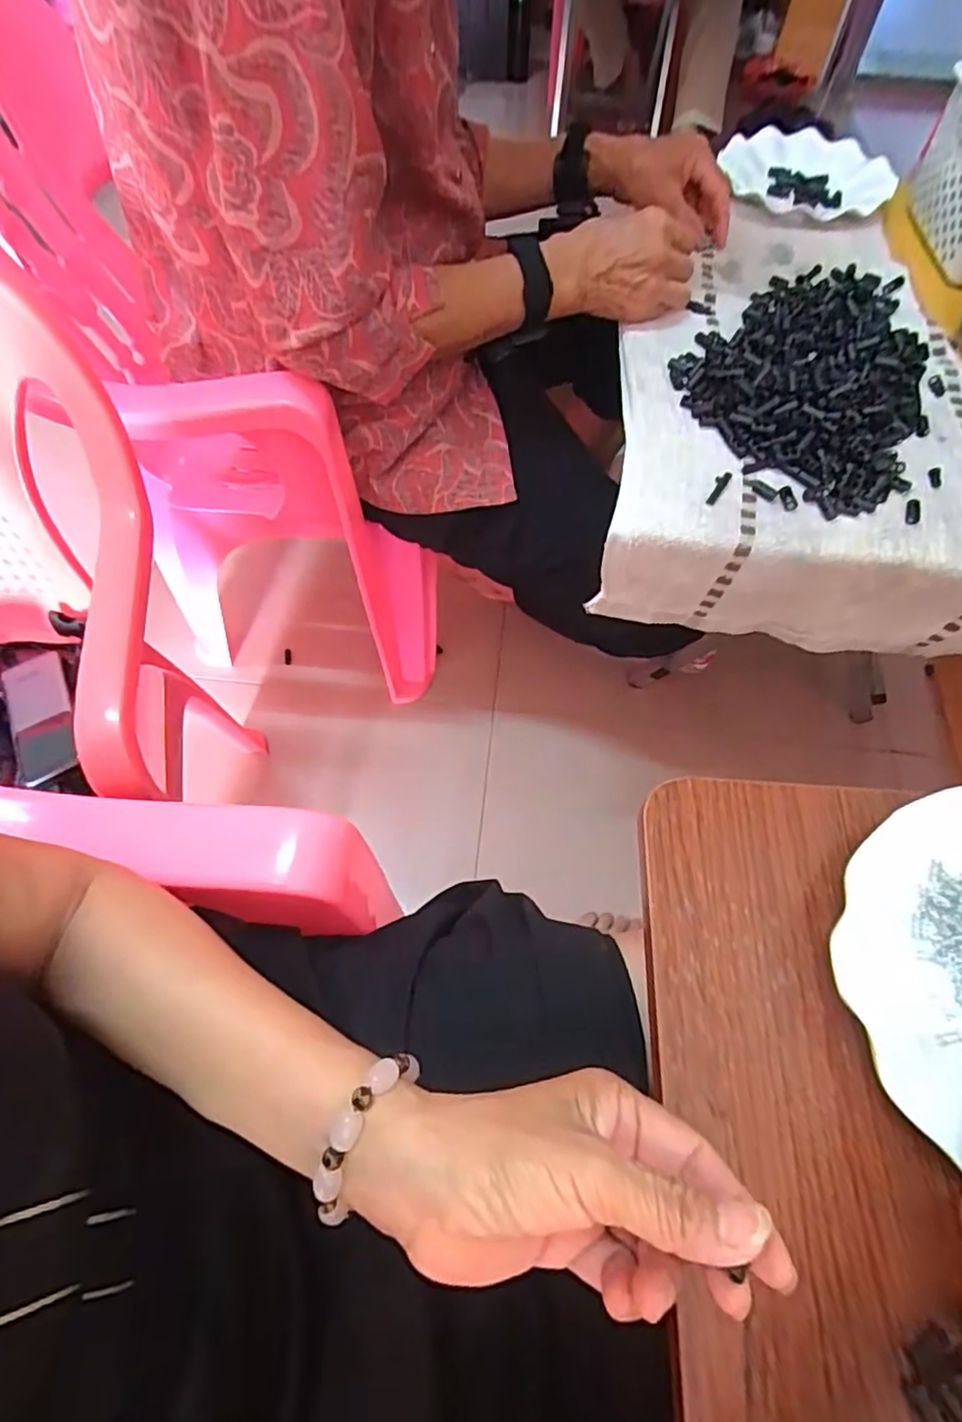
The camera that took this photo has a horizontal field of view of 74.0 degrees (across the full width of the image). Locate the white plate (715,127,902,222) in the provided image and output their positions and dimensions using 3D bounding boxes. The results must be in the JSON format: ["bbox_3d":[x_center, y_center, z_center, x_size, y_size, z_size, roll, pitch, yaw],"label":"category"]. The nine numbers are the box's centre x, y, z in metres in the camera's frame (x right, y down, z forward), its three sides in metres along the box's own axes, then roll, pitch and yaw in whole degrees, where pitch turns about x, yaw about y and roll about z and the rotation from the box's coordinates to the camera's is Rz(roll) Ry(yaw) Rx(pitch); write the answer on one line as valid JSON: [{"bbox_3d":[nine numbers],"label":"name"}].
[{"bbox_3d":[0.349,-0.578,0.683,0.179,0.041,0.179,-1,61,1],"label":"white plate"}]

